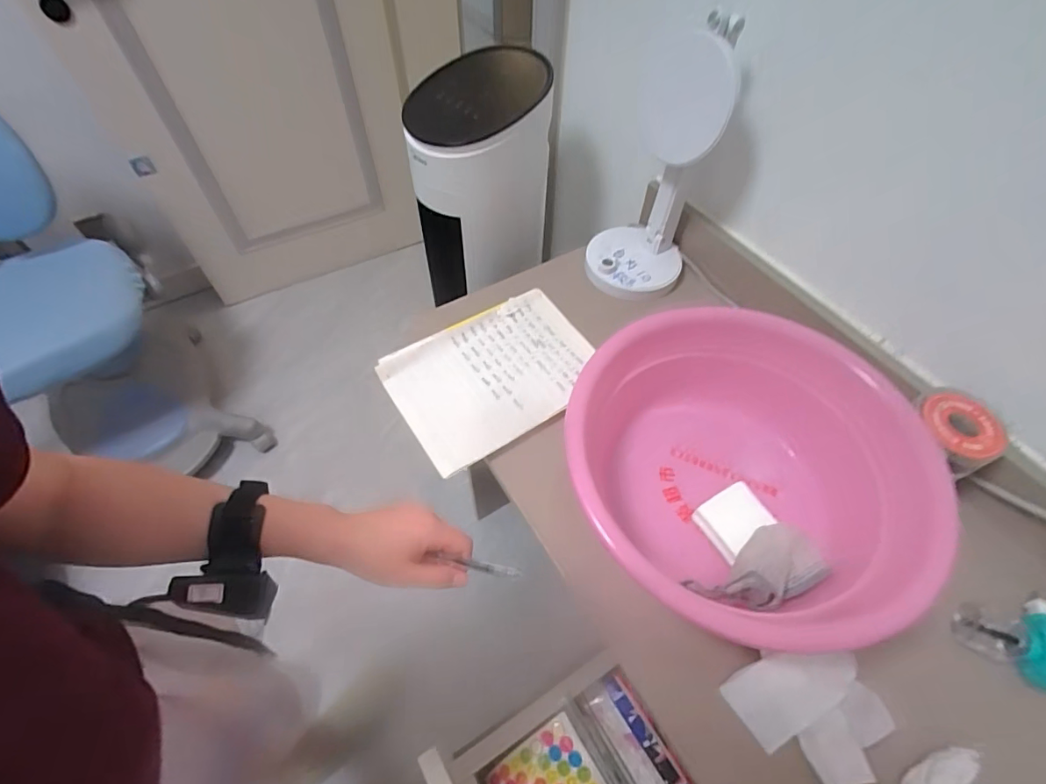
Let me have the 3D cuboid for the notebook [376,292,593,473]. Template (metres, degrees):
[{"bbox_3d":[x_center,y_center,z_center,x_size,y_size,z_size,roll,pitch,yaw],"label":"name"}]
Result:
[{"bbox_3d":[-0.034,-0.027,0.636,0.257,0.015,0.188,-28,61,-20],"label":"notebook"}]

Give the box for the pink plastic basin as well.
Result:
[{"bbox_3d":[0.229,0.074,0.509,0.307,0.118,0.328,1,55,-1],"label":"pink plastic basin"}]

